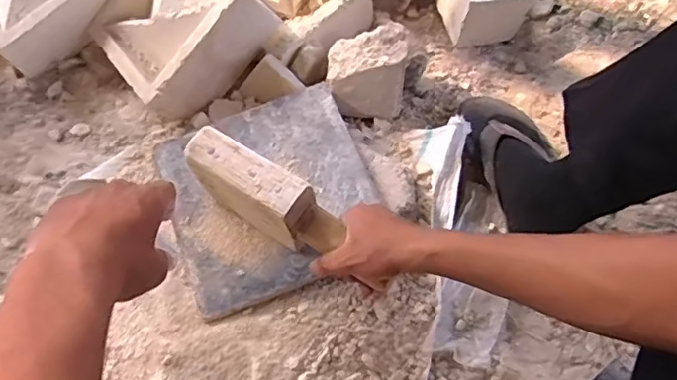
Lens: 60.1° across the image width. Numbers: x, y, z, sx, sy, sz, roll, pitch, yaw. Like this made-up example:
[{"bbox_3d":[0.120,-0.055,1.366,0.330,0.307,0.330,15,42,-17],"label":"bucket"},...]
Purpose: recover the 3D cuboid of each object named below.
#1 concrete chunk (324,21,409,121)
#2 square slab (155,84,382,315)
[{"bbox_3d":[0.038,-0.166,0.807,0.102,0.074,0.103,4,66,1],"label":"concrete chunk"},{"bbox_3d":[-0.083,0.002,0.721,0.244,0.020,0.241,-20,68,-10],"label":"square slab"}]

